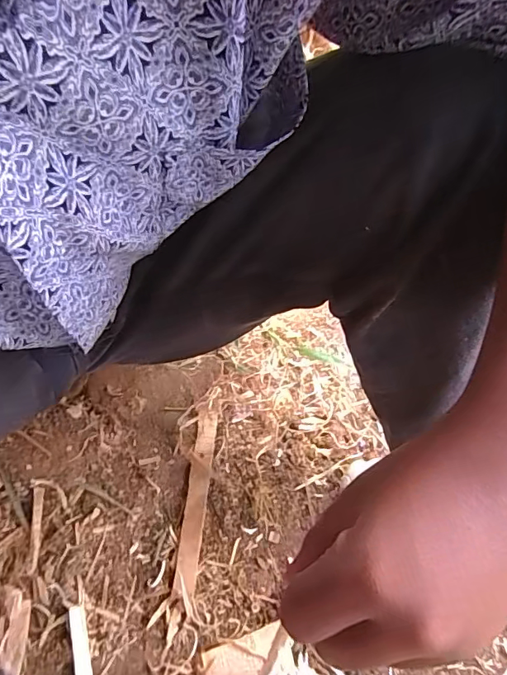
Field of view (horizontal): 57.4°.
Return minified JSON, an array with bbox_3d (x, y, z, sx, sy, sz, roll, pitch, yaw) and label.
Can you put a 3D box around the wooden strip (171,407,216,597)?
[{"bbox_3d":[-0.060,0.165,0.489,0.022,0.005,0.188,8,59,-4],"label":"wooden strip"}]

